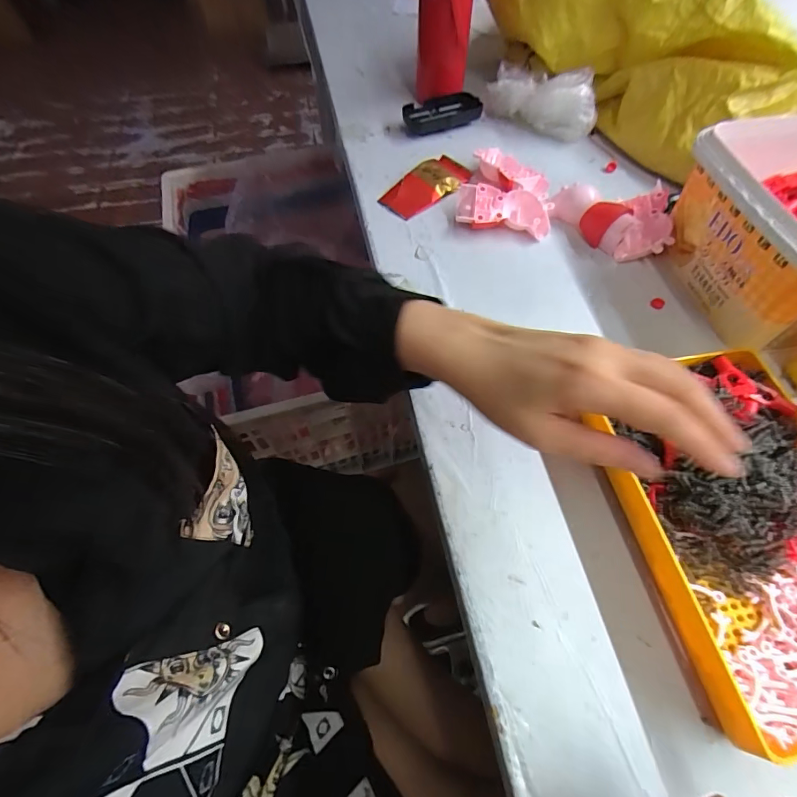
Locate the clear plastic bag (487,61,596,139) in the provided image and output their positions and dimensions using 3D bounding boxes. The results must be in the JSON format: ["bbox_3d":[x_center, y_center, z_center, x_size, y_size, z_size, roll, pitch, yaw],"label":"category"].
[{"bbox_3d":[0.197,-0.414,0.592,0.158,0.069,0.062,39,67,22],"label":"clear plastic bag"}]

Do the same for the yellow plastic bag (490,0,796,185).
[{"bbox_3d":[0.292,-0.486,0.538,0.162,0.175,0.442,-31,77,-17],"label":"yellow plastic bag"}]

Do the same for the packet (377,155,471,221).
[{"bbox_3d":[0.036,-0.263,0.526,0.112,0.025,0.054,-35,64,-19],"label":"packet"}]

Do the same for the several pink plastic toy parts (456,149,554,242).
[{"bbox_3d":[0.131,-0.254,0.514,0.107,0.033,0.149,11,59,8],"label":"several pink plastic toy parts"}]

